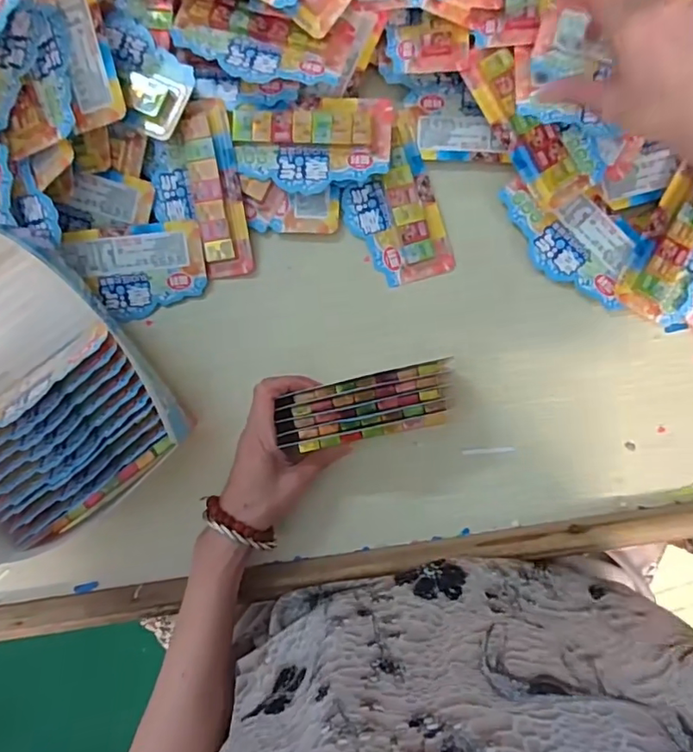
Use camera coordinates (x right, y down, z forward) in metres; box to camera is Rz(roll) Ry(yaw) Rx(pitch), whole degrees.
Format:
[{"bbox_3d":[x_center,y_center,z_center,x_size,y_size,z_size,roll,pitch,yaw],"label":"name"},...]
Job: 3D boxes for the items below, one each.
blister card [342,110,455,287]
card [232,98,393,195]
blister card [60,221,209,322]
[{"bbox_3d":[0.040,-0.152,0.473,0.079,0.012,0.141,-17,86,0],"label":"blister card"},{"bbox_3d":[-0.028,-0.196,0.457,0.132,0.015,0.072,-5,86,0],"label":"card"},{"bbox_3d":[-0.183,-0.092,0.472,0.115,0.009,0.078,-6,99,-1],"label":"blister card"}]

